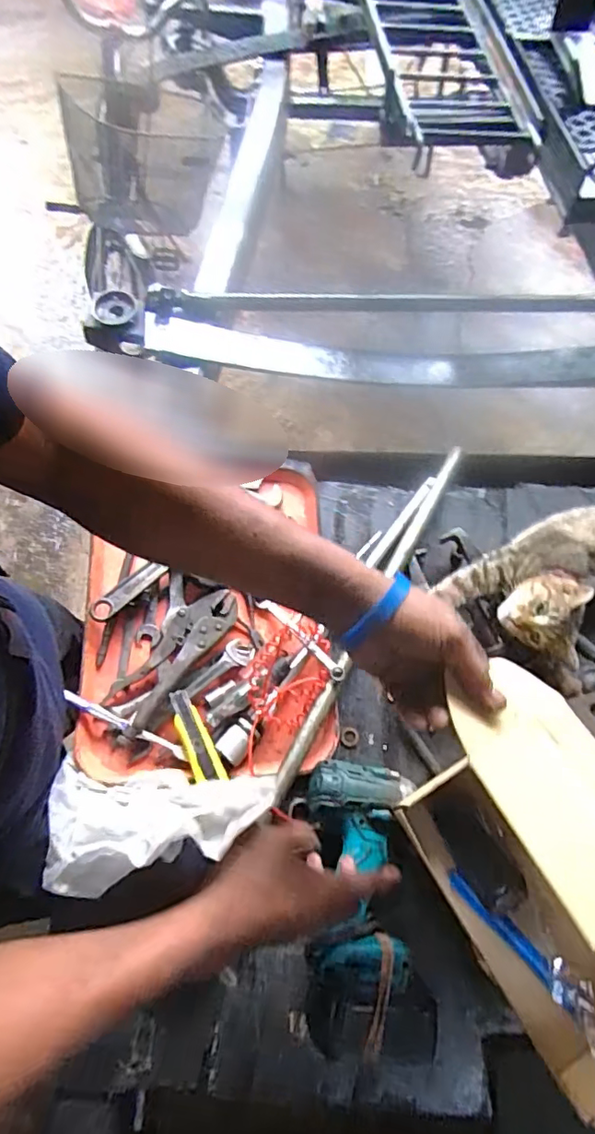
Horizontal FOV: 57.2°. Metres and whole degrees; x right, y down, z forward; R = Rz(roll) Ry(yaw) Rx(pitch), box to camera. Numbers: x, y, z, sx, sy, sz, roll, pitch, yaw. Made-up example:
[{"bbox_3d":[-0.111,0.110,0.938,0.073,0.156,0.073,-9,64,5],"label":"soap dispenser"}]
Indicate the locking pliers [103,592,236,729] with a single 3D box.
[{"bbox_3d":[-0.149,0.101,0.663,0.065,0.023,0.188,34,70,15],"label":"locking pliers"}]

